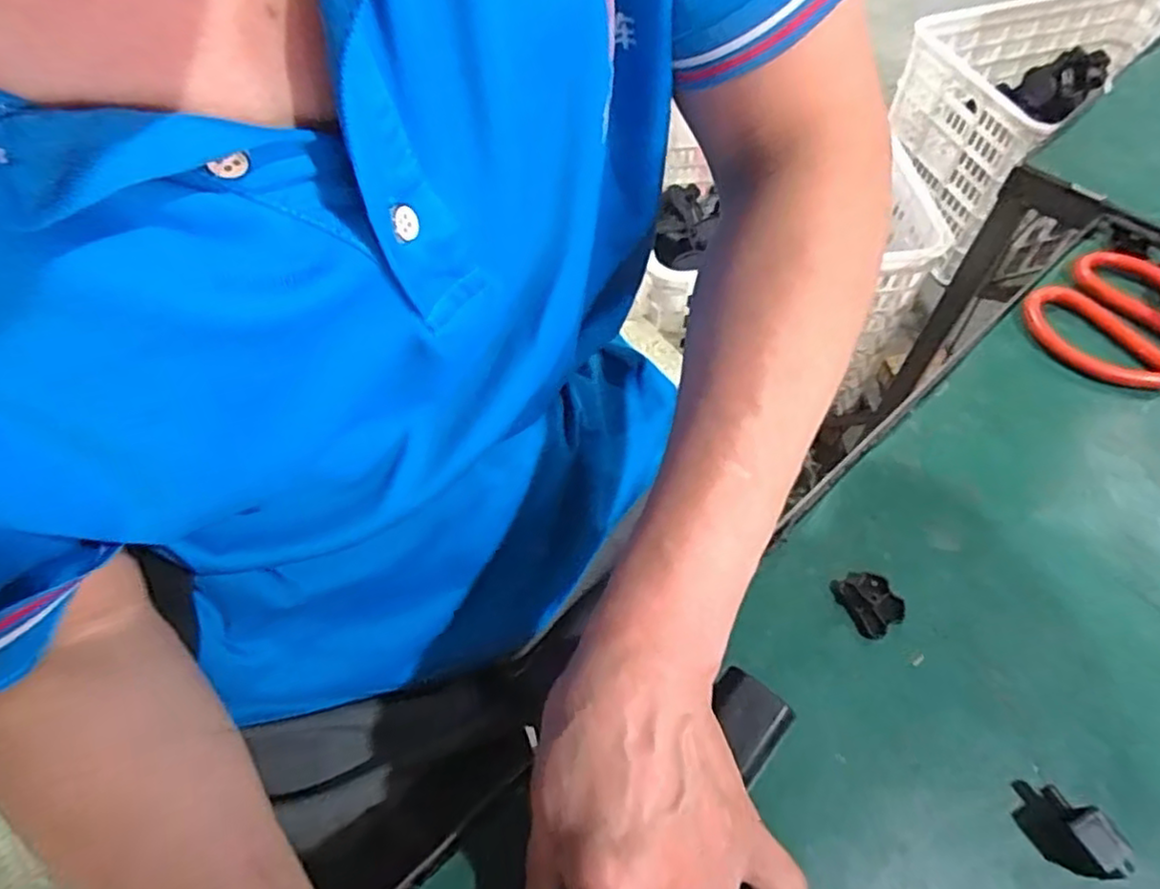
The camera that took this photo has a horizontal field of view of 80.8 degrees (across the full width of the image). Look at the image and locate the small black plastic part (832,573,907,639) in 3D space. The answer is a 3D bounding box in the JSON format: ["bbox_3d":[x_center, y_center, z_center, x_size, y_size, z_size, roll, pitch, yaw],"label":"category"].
[{"bbox_3d":[0.150,0.081,0.353,0.026,0.007,0.033,-23,58,-13],"label":"small black plastic part"}]

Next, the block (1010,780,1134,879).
[{"bbox_3d":[0.207,0.164,0.289,0.021,0.021,0.041,-32,61,-18],"label":"block"}]

